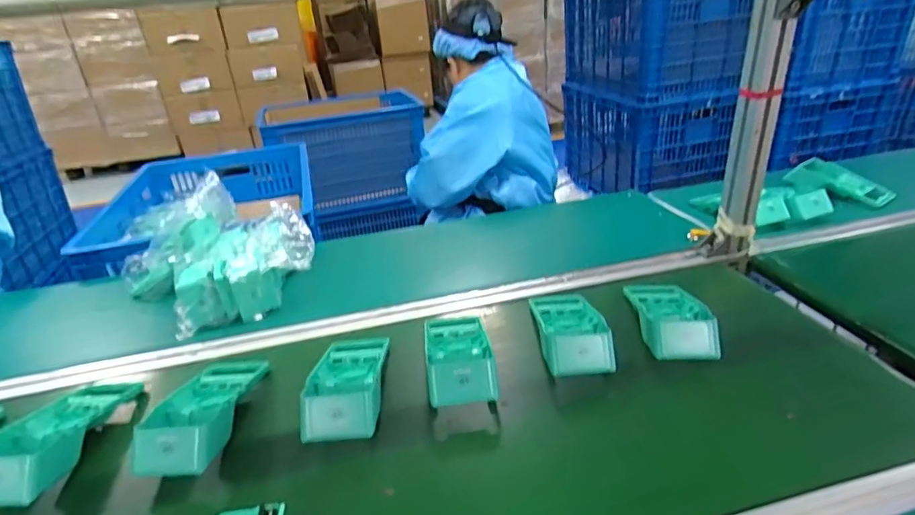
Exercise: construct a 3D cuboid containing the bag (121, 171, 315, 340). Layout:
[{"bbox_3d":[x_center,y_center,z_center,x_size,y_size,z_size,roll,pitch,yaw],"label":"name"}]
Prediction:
[{"bbox_3d":[-0.391,-0.007,0.829,0.277,0.178,0.235,-18,30,-23],"label":"bag"}]

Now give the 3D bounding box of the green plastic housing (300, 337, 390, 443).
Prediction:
[{"bbox_3d":[-0.132,0.143,0.624,0.090,0.055,0.197,-6,28,-2],"label":"green plastic housing"}]

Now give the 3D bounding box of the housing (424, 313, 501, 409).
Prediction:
[{"bbox_3d":[0.001,0.117,0.653,0.083,0.044,0.194,-7,28,-3],"label":"housing"}]

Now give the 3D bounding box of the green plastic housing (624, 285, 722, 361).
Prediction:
[{"bbox_3d":[0.294,0.070,0.715,0.091,0.039,0.205,0,28,9],"label":"green plastic housing"}]

